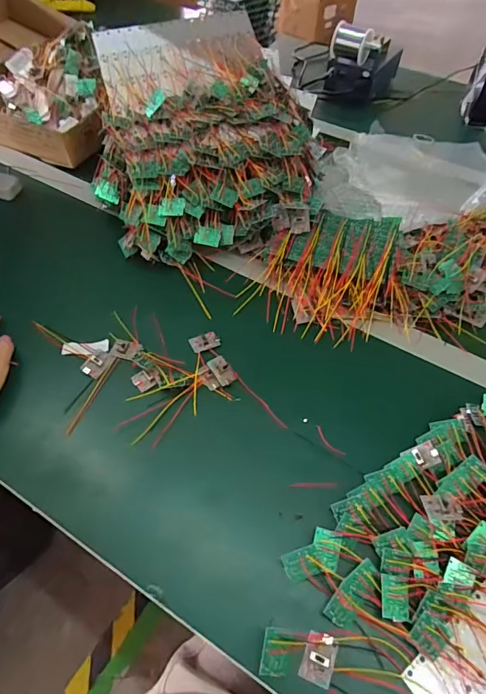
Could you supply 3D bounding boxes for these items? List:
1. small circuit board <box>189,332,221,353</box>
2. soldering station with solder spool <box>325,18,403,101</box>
[{"bbox_3d":[-0.049,-0.006,0.551,0.036,0.009,0.022,-20,58,-16],"label":"small circuit board"},{"bbox_3d":[0.270,-0.643,0.956,0.113,0.137,0.211,28,58,17],"label":"soldering station with solder spool"}]

